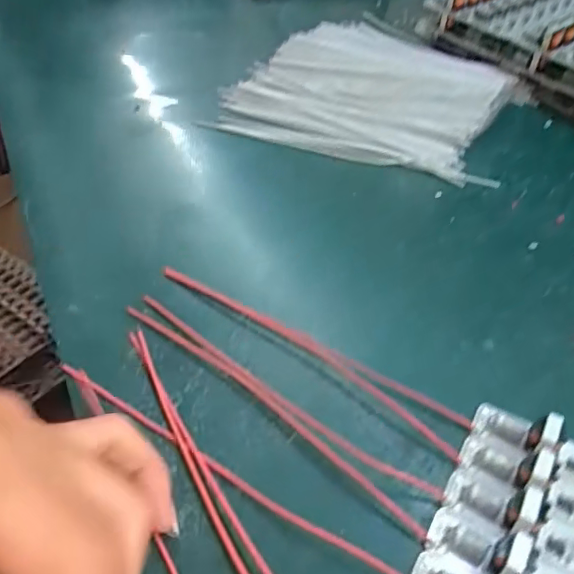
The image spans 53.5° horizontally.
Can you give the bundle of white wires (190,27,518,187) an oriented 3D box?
[{"bbox_3d":[0.049,-0.115,0.336,0.148,0.022,0.119,19,50,19],"label":"bundle of white wires"}]

